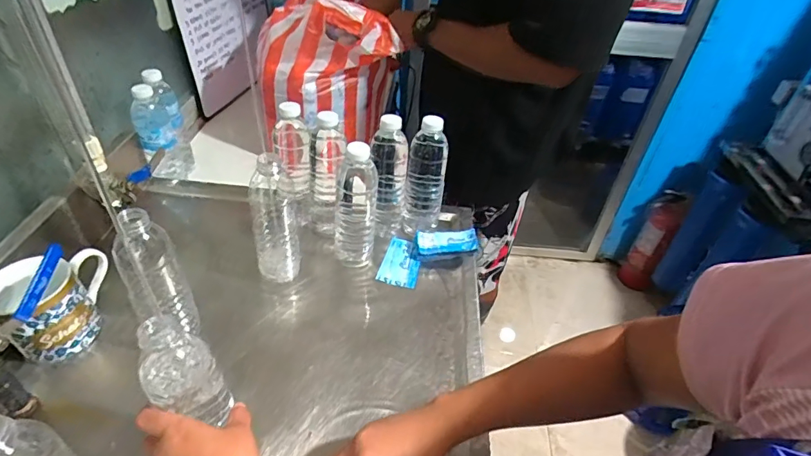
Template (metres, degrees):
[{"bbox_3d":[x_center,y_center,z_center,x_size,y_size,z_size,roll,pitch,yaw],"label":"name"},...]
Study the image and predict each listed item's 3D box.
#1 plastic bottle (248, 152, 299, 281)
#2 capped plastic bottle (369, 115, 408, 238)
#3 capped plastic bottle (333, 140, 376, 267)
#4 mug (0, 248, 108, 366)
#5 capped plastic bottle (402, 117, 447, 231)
[{"bbox_3d":[-0.186,-0.014,0.628,0.052,0.197,0.056,-11,44,-19],"label":"plastic bottle"},{"bbox_3d":[-0.026,-0.077,0.713,0.054,0.196,0.059,4,41,-1],"label":"capped plastic bottle"},{"bbox_3d":[-0.076,-0.037,0.670,0.060,0.209,0.056,0,41,-6],"label":"capped plastic bottle"},{"bbox_3d":[-0.421,0.093,0.556,0.098,0.093,0.124,34,48,29],"label":"mug"},{"bbox_3d":[0.034,-0.087,0.731,0.062,0.206,0.066,9,41,4],"label":"capped plastic bottle"}]

